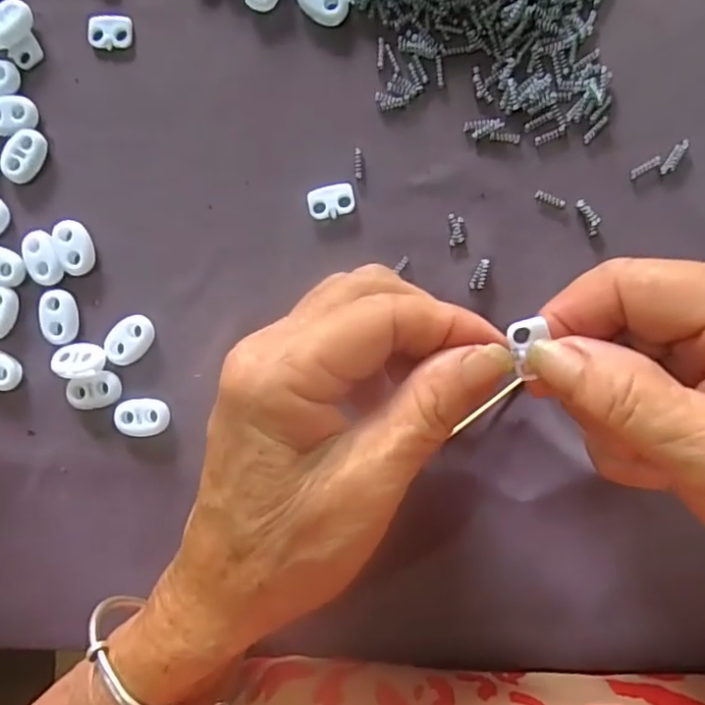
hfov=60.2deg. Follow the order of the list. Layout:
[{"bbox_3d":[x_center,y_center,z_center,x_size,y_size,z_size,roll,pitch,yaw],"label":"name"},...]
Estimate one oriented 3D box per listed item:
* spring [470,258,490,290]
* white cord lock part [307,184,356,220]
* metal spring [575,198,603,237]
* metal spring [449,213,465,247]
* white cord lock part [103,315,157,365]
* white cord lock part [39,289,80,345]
[{"bbox_3d":[0.050,-0.031,0.238,0.006,0.004,0.012,14,93,4],"label":"spring"},{"bbox_3d":[-0.008,-0.060,0.243,0.018,0.004,0.013,-11,91,5],"label":"white cord lock part"},{"bbox_3d":[0.092,-0.053,0.235,0.006,0.004,0.015,-26,90,5],"label":"metal spring"},{"bbox_3d":[0.041,-0.048,0.238,0.006,0.004,0.013,-2,92,4],"label":"metal spring"},{"bbox_3d":[-0.091,-0.005,0.250,0.022,0.006,0.016,-39,89,5],"label":"white cord lock part"},{"bbox_3d":[-0.121,-0.015,0.251,0.014,0.004,0.022,-5,92,4],"label":"white cord lock part"}]

